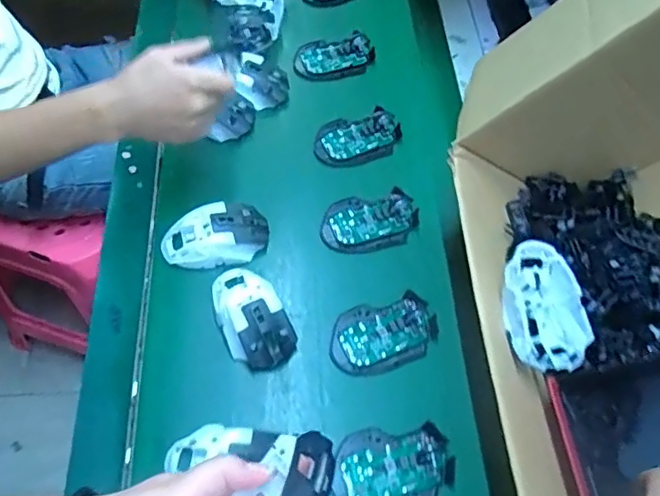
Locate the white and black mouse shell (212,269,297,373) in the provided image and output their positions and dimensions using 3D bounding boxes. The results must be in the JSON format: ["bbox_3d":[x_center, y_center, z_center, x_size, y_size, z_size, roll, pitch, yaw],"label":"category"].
[{"bbox_3d":[-0.082,0.073,0.587,0.067,0.034,0.120,-24,64,-17],"label":"white and black mouse shell"}]

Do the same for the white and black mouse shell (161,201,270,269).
[{"bbox_3d":[-0.125,-0.010,0.629,0.118,0.042,0.072,-23,64,-16],"label":"white and black mouse shell"}]

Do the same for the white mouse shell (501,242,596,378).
[{"bbox_3d":[0.191,0.056,0.510,0.071,0.038,0.115,-2,60,-5],"label":"white mouse shell"}]

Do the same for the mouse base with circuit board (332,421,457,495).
[{"bbox_3d":[0.060,0.209,0.533,0.113,0.017,0.072,-3,60,-5],"label":"mouse base with circuit board"}]

